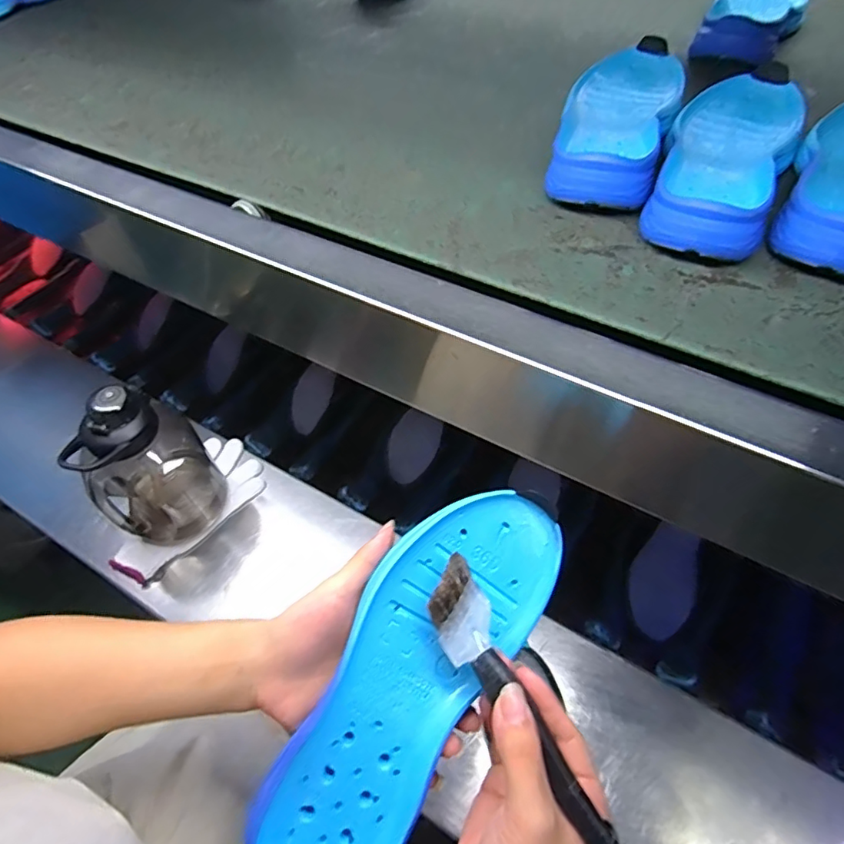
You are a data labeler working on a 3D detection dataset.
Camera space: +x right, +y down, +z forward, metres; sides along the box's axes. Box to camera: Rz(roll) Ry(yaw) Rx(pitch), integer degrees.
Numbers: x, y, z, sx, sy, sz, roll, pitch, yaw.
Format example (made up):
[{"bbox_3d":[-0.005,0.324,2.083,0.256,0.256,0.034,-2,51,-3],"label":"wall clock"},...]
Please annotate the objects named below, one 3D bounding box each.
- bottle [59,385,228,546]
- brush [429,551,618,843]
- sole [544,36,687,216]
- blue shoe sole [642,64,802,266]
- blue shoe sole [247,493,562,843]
[{"bbox_3d":[-0.336,0.045,0.646,0.131,0.214,0.134,-35,59,-20],"label":"bottle"},{"bbox_3d":[0.055,0.153,0.273,0.032,0.023,0.173,-28,63,-17],"label":"brush"},{"bbox_3d":[0.167,-0.258,0.455,0.088,0.039,0.256,17,56,14],"label":"sole"},{"bbox_3d":[0.237,-0.208,0.416,0.087,0.038,0.253,25,59,19],"label":"blue shoe sole"},{"bbox_3d":[-0.007,0.148,0.305,0.088,0.038,0.240,33,77,3],"label":"blue shoe sole"}]

